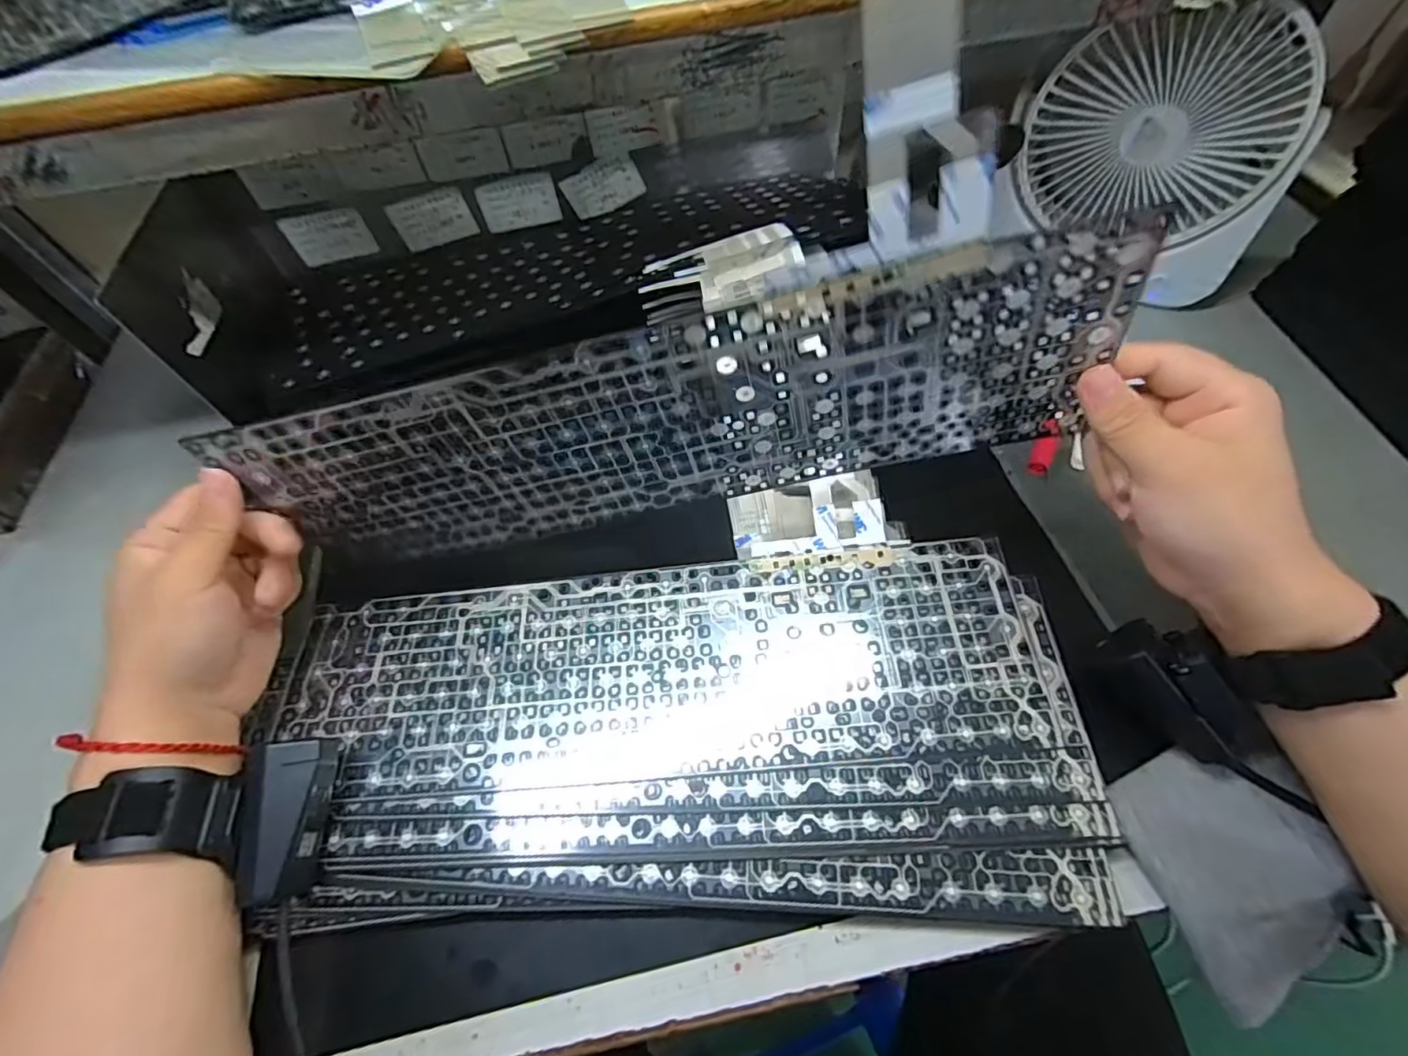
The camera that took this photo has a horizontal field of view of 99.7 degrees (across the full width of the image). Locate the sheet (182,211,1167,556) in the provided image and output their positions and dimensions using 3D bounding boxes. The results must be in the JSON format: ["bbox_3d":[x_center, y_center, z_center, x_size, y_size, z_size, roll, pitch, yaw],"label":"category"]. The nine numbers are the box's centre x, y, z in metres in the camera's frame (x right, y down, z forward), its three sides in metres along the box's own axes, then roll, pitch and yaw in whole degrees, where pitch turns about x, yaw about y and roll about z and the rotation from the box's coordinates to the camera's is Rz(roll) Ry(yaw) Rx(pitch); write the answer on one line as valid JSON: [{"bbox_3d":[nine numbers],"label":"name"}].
[{"bbox_3d":[-0.025,-0.045,0.291,0.409,0.115,0.007,-11,56,10],"label":"sheet"}]

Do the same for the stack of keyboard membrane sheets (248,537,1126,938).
[{"bbox_3d":[-0.021,0.106,0.328,0.424,0.026,0.180,-3,56,3],"label":"stack of keyboard membrane sheets"}]

